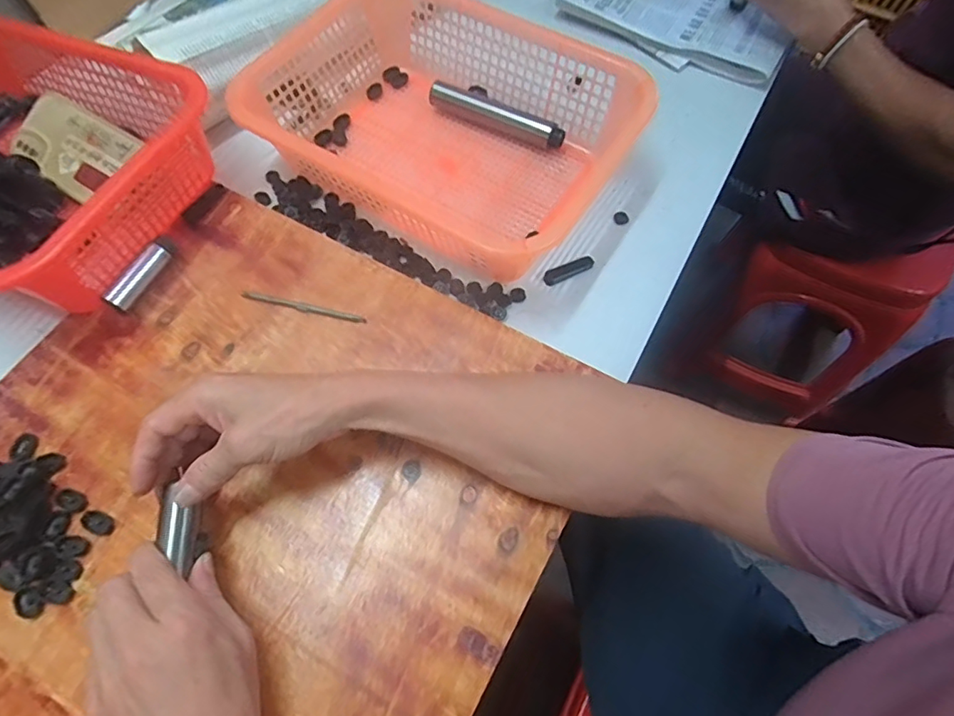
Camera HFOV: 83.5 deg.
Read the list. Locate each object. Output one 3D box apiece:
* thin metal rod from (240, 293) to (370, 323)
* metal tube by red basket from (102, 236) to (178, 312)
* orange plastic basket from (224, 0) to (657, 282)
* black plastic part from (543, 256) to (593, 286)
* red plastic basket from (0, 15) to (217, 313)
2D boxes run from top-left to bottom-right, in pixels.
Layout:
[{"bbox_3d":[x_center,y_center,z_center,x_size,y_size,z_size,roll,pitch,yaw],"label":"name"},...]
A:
[{"bbox_3d":[-0.152,-0.044,0.468,0.114,0.005,0.006,13,66,6],"label":"thin metal rod"},{"bbox_3d":[-0.296,-0.075,0.474,0.018,0.025,0.077,22,67,10],"label":"metal tube by red basket"},{"bbox_3d":[-0.038,-0.227,0.516,0.318,0.083,0.239,31,69,14],"label":"orange plastic basket"},{"bbox_3d":[0.086,-0.082,0.499,0.052,0.006,0.014,-23,67,-10],"label":"black plastic part"},{"bbox_3d":[-0.428,-0.183,0.492,0.317,0.088,0.244,23,67,11],"label":"red plastic basket"}]

